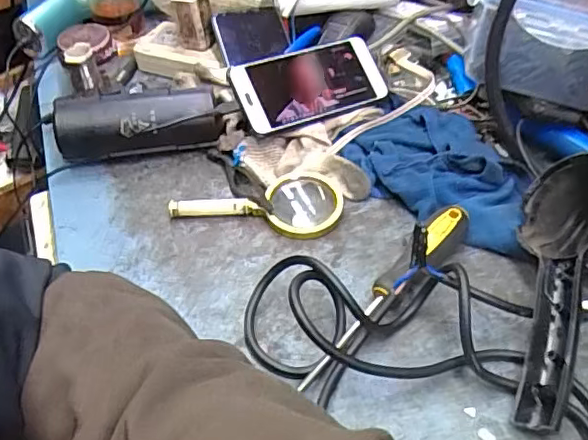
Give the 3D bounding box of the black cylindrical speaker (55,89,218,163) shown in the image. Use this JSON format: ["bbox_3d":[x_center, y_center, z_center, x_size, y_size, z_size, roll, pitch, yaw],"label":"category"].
[{"bbox_3d":[-0.149,-0.091,0.562,0.154,0.055,0.054,-8,46,-5],"label":"black cylindrical speaker"}]

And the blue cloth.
[{"bbox_3d":[0.138,-0.042,0.519,0.117,0.031,0.181,-25,50,-20],"label":"blue cloth"}]

